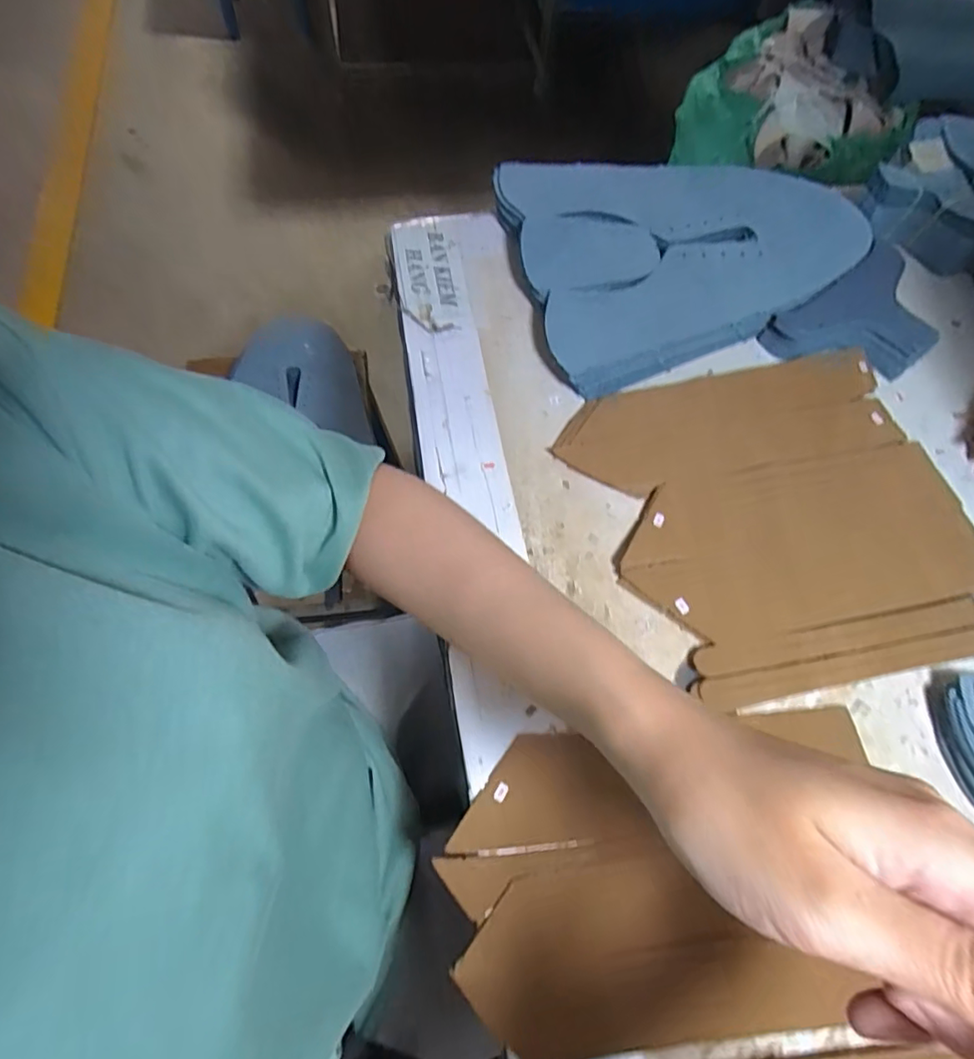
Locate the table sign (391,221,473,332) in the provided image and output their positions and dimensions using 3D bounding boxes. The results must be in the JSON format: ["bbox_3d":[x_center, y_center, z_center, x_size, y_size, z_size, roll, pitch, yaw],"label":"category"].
[{"bbox_3d":[-0.045,-0.208,0.467,0.054,0.009,0.115,-7,67,-12],"label":"table sign"}]

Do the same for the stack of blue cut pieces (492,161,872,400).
[{"bbox_3d":[0.168,-0.227,0.472,0.283,0.032,0.220,-11,66,-8],"label":"stack of blue cut pieces"}]

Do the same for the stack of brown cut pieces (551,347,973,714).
[{"bbox_3d":[0.196,-0.011,0.384,0.239,0.016,0.223,-10,66,-8],"label":"stack of brown cut pieces"}]

